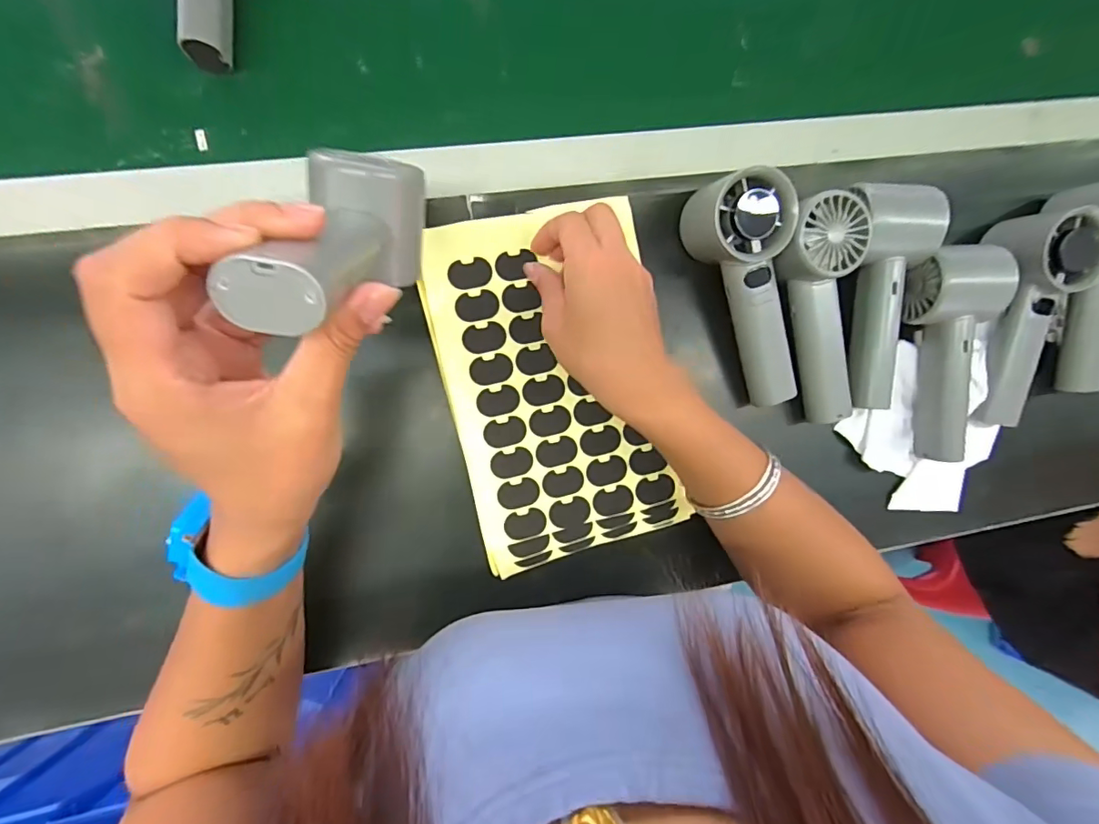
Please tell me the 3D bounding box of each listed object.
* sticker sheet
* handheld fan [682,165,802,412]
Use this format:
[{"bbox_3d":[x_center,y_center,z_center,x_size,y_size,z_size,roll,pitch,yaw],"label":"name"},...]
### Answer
[{"bbox_3d":[0.005,-0.017,0.357,0.147,0.009,0.238,-14,96,-7],"label":"sticker sheet"},{"bbox_3d":[0.142,-0.081,0.346,0.052,0.051,0.158,-22,94,-8],"label":"handheld fan"}]

